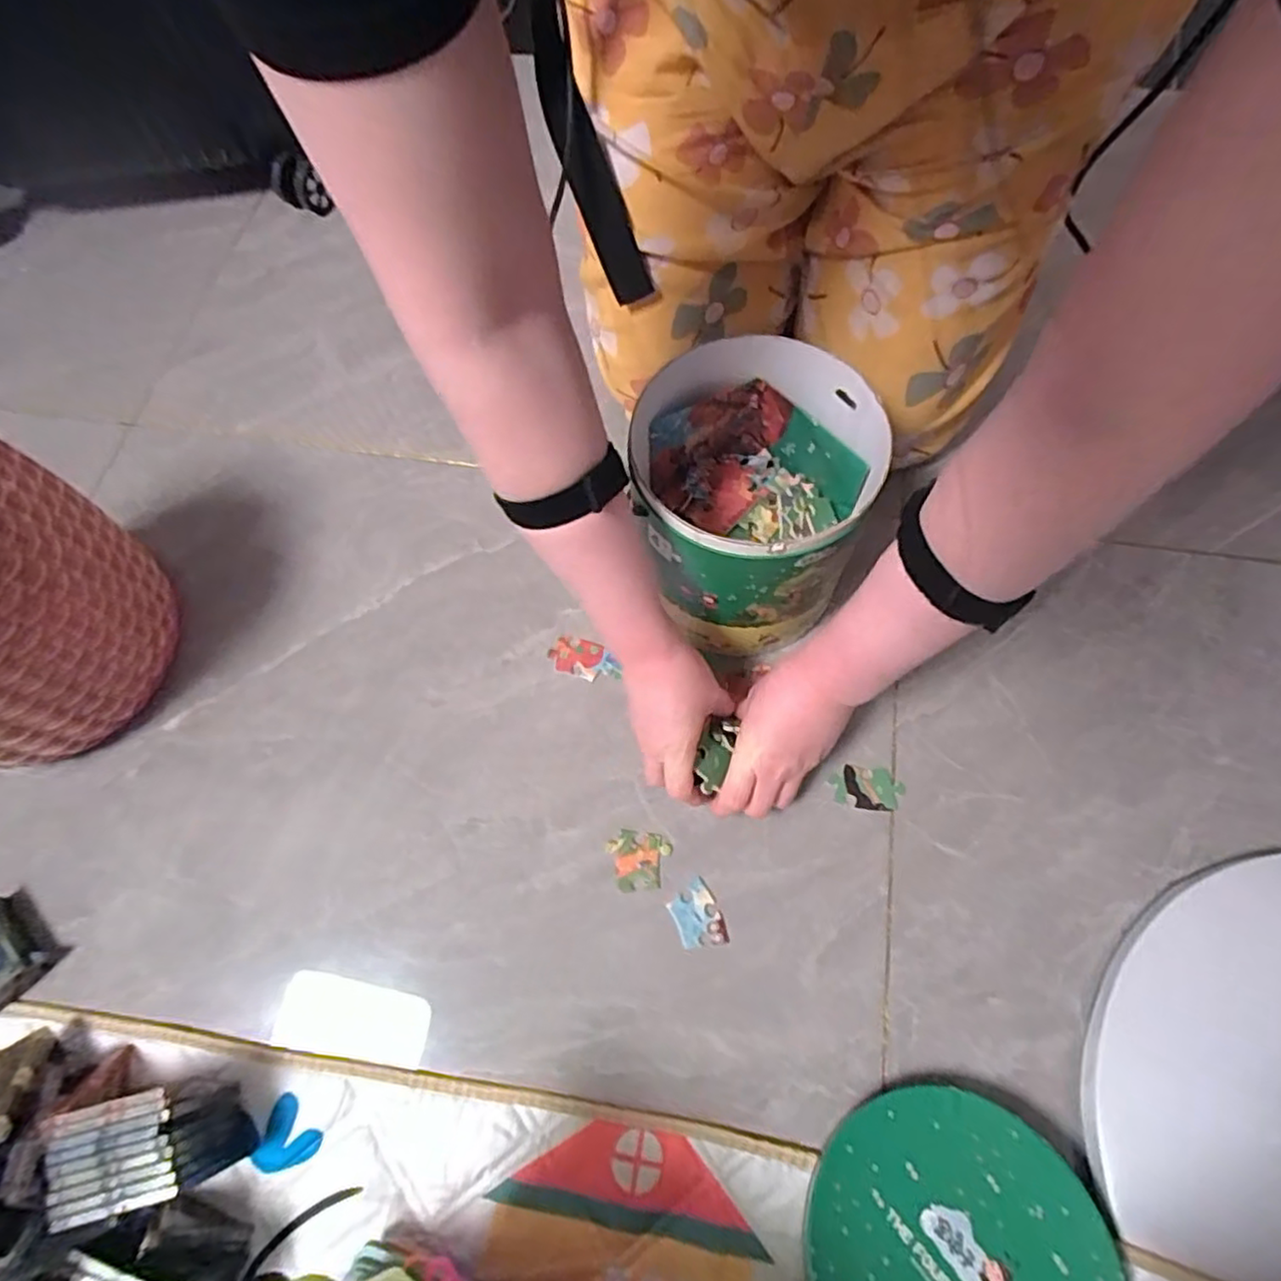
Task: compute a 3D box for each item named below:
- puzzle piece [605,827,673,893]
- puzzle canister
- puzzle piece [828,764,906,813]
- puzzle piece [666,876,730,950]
[{"bbox_3d":[-0.002,0.172,0.524,0.048,0.004,0.044,5,68,4],"label":"puzzle piece"},{"bbox_3d":[0.082,-0.105,0.531,0.164,0.166,0.176,-1,67,1],"label":"puzzle canister"},{"bbox_3d":[0.183,0.119,0.542,0.059,0.005,0.034,4,68,3],"label":"puzzle piece"},{"bbox_3d":[0.043,0.210,0.508,0.034,0.004,0.047,-23,69,-8],"label":"puzzle piece"}]

